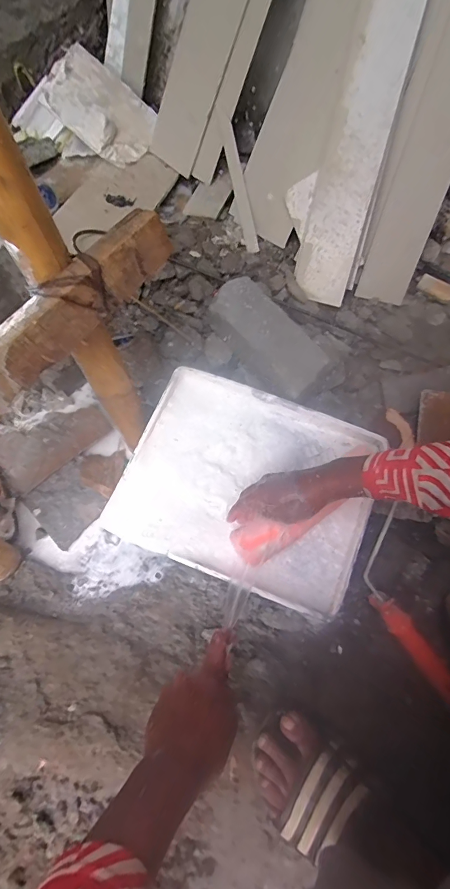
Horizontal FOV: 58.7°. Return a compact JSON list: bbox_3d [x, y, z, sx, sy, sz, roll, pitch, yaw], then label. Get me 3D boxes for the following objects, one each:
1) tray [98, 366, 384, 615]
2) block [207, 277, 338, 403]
[{"bbox_3d":[0.032,0.055,0.605,0.358,0.040,0.281,22,69,7],"label":"tray"},{"bbox_3d":[0.075,-0.180,0.697,0.099,0.075,0.251,-35,73,-15],"label":"block"}]

